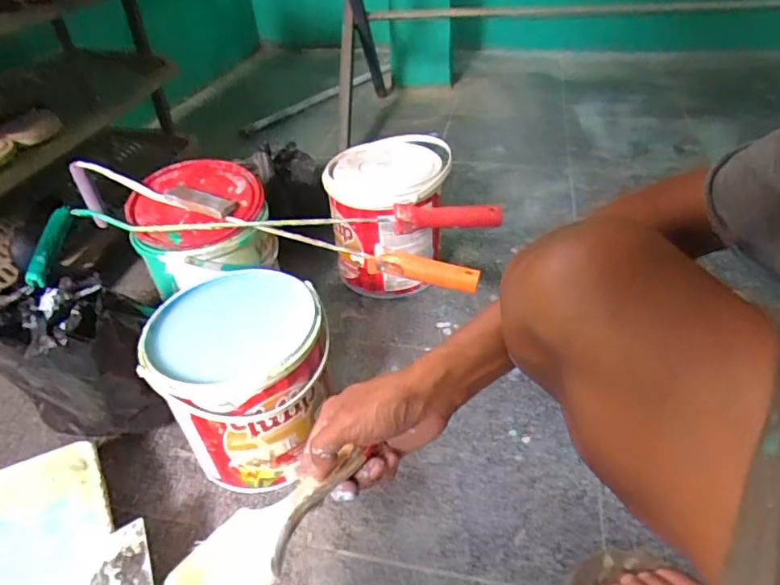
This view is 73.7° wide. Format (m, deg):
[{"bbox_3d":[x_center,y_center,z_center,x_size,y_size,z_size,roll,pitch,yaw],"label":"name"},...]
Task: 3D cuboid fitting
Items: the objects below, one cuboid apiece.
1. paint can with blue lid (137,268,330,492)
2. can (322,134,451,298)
[{"bbox_3d":[-0.155,0.104,0.599,0.181,0.188,0.171,-13,41,-10],"label":"paint can with blue lid"},{"bbox_3d":[0.014,-0.108,0.824,0.200,0.196,0.188,-3,40,2],"label":"can"}]

